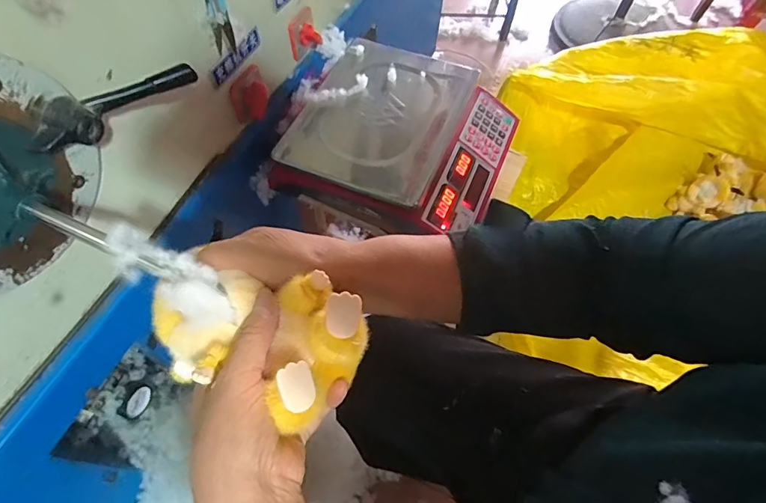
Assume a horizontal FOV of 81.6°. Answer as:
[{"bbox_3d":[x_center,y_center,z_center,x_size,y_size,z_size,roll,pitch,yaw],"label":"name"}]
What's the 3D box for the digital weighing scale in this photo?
[{"bbox_3d":[0.029,-0.181,0.699,0.320,0.095,0.299,22,62,10],"label":"digital weighing scale"}]

